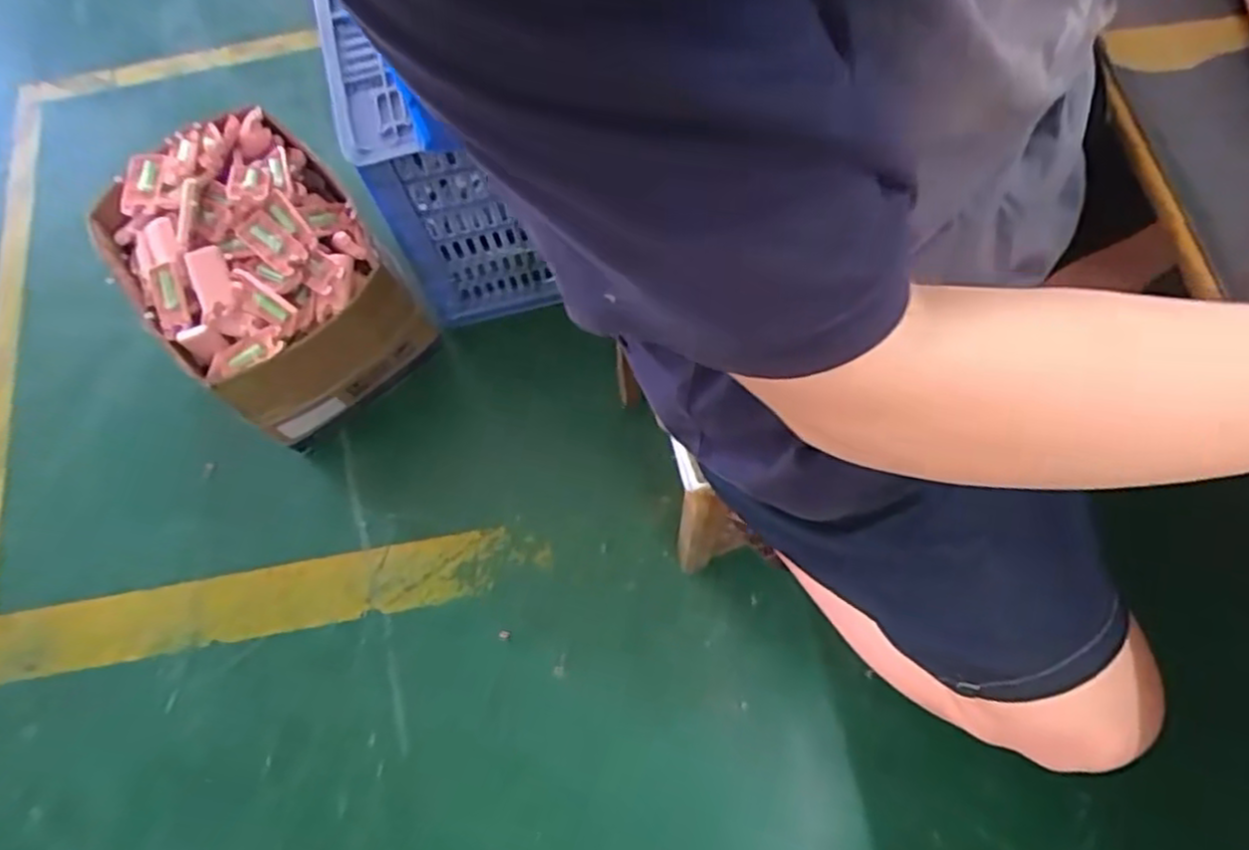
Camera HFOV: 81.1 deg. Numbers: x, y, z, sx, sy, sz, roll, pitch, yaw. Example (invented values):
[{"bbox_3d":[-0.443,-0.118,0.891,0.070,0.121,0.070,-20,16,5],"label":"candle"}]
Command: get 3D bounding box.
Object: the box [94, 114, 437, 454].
[{"bbox_3d":[-0.469,-0.191,0.982,0.278,0.256,0.327,-39,74,-9],"label":"box"}]

